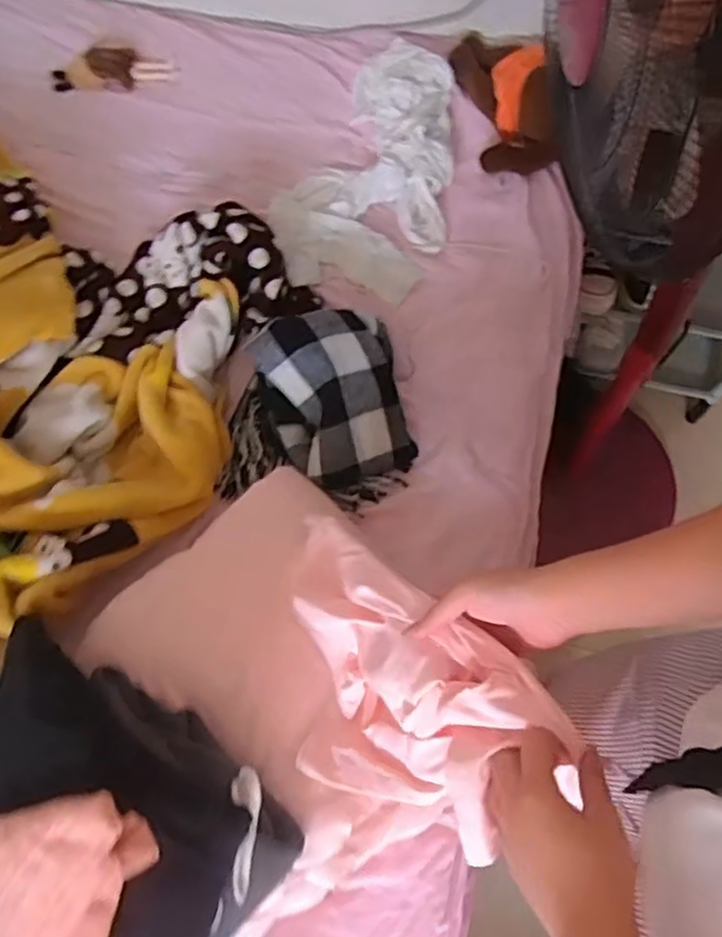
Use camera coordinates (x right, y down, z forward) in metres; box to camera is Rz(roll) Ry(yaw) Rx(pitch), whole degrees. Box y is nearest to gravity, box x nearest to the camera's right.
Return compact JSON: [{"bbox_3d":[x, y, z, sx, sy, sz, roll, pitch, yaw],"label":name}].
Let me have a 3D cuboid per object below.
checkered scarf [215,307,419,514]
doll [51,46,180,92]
[{"bbox_3d":[-0.044,-0.083,0.907,0.234,0.089,0.248,9,67,3],"label":"checkered scarf"},{"bbox_3d":[-0.422,-0.678,1.211,0.204,0.032,0.070,-18,68,-9],"label":"doll"}]

